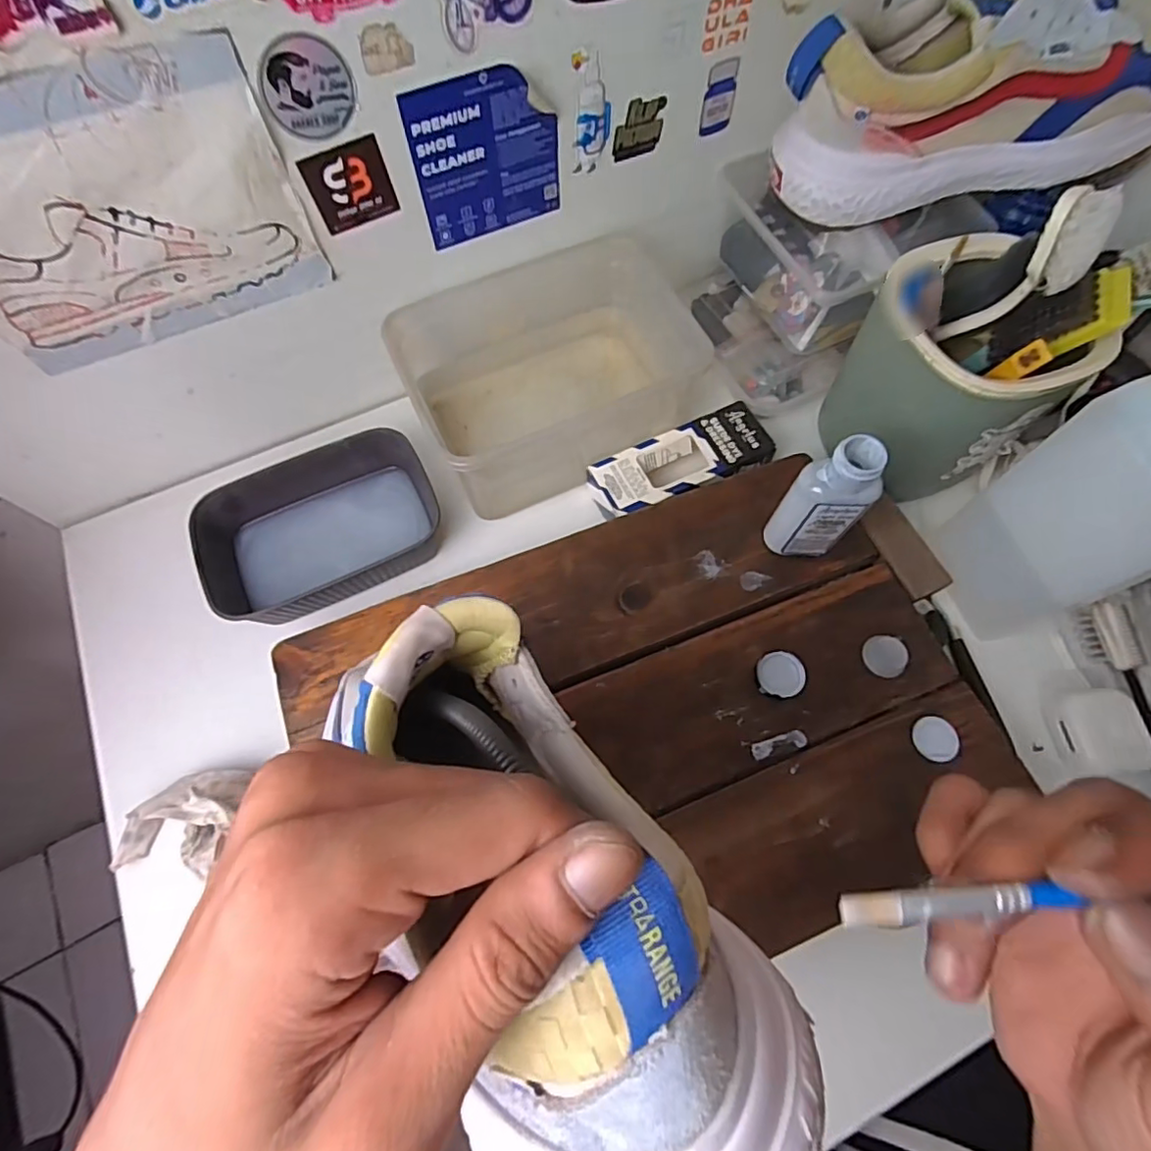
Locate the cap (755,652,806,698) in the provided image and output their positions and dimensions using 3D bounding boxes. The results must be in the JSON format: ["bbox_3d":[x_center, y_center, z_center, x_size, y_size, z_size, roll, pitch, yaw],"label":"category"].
[{"bbox_3d":[0.131,0.064,0.375,0.028,0.011,0.029,-1,68,1],"label":"cap"}]

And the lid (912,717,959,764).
[{"bbox_3d":[0.224,0.101,0.363,0.024,0.006,0.029,13,69,7],"label":"lid"}]

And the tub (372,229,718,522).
[{"bbox_3d":[-0.013,-0.160,0.477,0.226,0.106,0.158,-28,70,-9],"label":"tub"}]

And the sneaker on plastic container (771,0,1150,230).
[{"bbox_3d":[0.285,-0.326,0.393,0.290,0.096,0.099,-5,68,-1],"label":"sneaker on plastic container"}]

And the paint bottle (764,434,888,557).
[{"bbox_3d":[0.155,-0.043,0.369,0.037,0.103,0.042,-39,72,-13],"label":"paint bottle"}]

